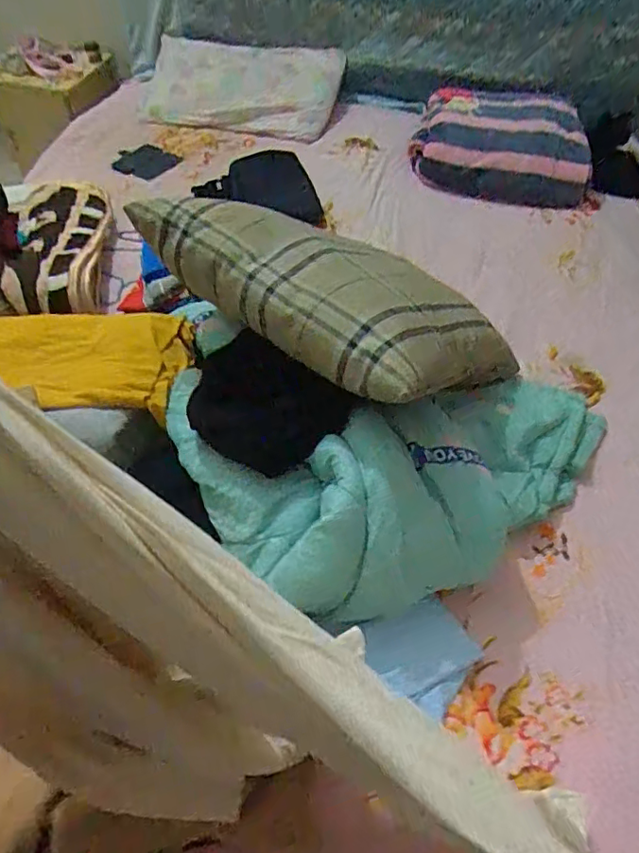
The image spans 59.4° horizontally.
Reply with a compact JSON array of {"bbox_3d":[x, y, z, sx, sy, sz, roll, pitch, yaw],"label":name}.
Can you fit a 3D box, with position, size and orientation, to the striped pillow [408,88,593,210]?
[{"bbox_3d":[0.501,-0.790,1.533,0.494,0.140,0.346,21,81,18],"label":"striped pillow"}]

